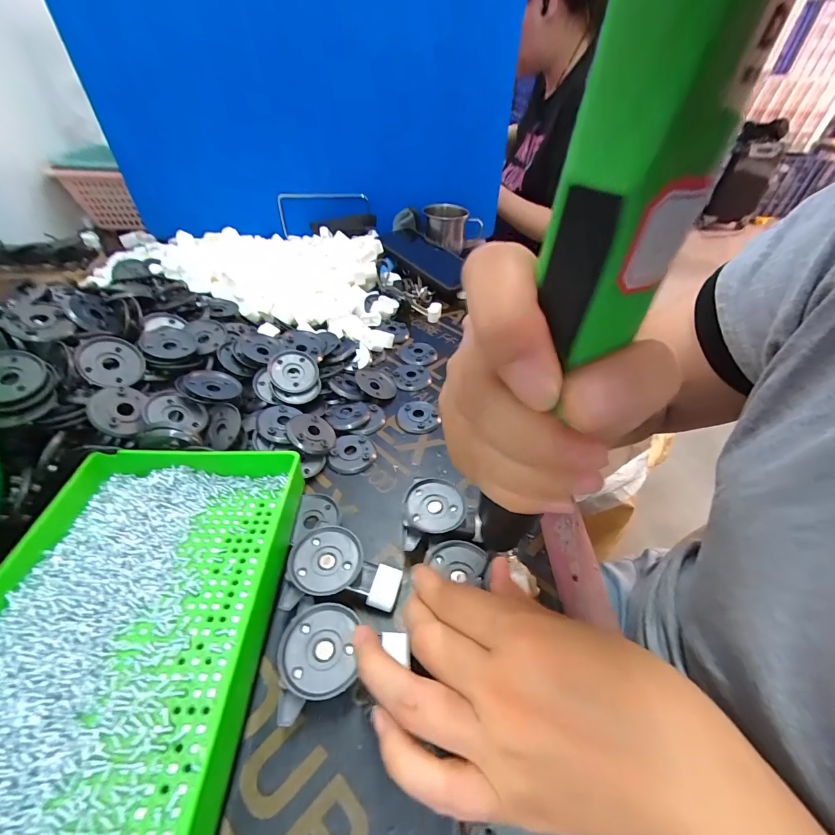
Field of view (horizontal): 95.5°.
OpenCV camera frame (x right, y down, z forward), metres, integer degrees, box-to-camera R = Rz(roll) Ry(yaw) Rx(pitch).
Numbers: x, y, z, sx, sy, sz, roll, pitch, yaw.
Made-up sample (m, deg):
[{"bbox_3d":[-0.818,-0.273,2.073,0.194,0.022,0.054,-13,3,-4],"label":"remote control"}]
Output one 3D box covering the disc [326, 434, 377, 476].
[{"bbox_3d":[-0.054,0.031,0.322,0.038,0.005,0.042,12,45,11],"label":"disc"}]

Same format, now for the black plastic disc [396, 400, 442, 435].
[{"bbox_3d":[0.000,-0.001,0.357,0.039,0.005,0.040,-2,44,-4],"label":"black plastic disc"}]

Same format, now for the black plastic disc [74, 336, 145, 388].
[{"bbox_3d":[-0.248,-0.045,0.307,0.042,0.007,0.044,4,69,-37],"label":"black plastic disc"}]

